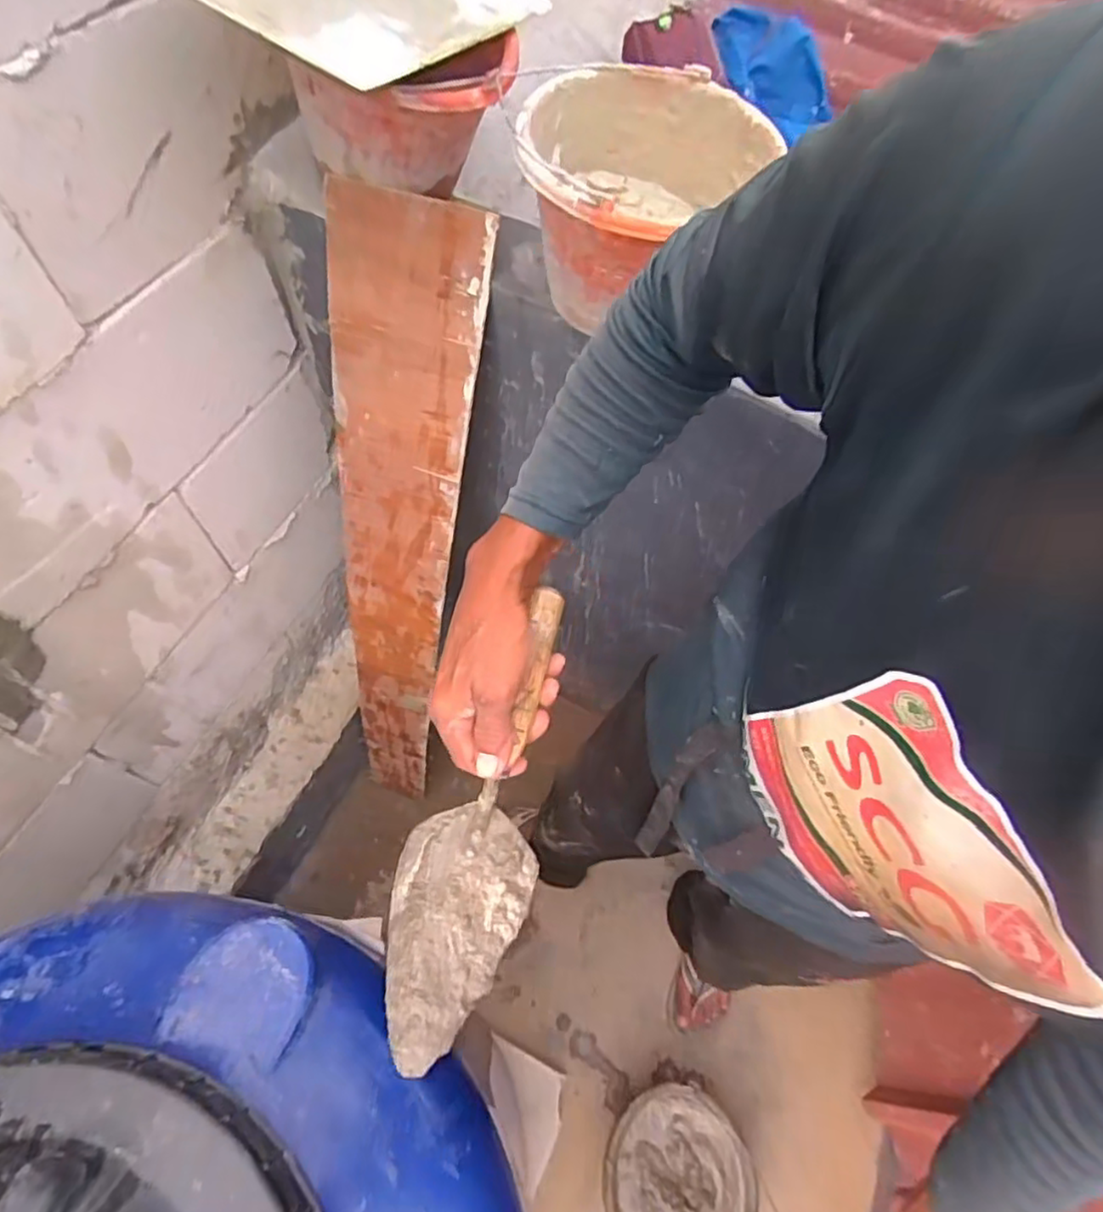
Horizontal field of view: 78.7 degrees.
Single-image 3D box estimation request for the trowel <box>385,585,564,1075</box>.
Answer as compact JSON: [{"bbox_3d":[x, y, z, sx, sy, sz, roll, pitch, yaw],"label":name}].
[{"bbox_3d":[-0.050,0.153,0.457,0.088,0.049,0.272,15,75,8],"label":"trowel"}]

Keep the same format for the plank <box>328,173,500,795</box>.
[{"bbox_3d":[-0.245,-0.030,1.043,0.182,1.094,0.032,19,41,5],"label":"plank"}]

